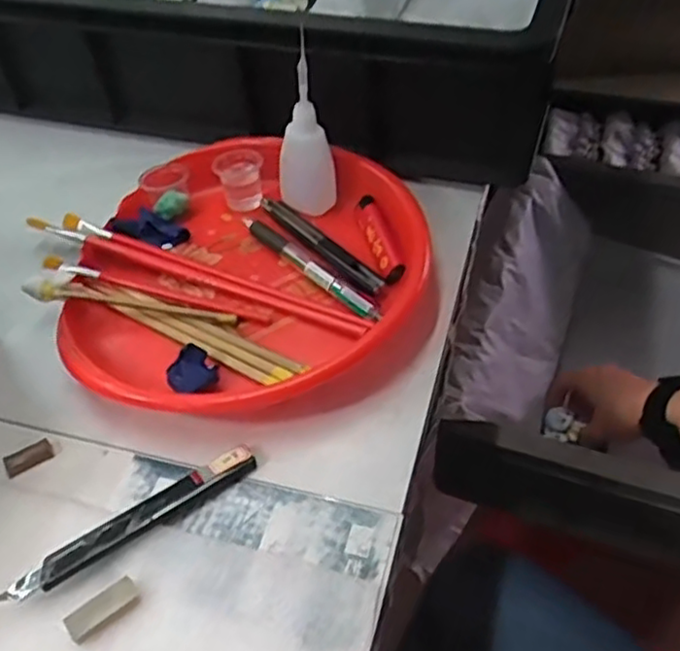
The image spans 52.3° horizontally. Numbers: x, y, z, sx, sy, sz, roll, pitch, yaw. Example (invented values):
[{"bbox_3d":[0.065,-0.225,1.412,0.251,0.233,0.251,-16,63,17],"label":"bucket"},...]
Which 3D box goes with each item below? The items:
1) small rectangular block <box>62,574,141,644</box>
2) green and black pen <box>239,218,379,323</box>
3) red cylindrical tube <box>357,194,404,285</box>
[{"bbox_3d":[-0.115,0.137,0.335,0.035,0.006,0.014,-36,57,-26],"label":"small rectangular block"},{"bbox_3d":[-0.022,-0.042,0.478,0.013,0.013,0.134,-36,55,-25],"label":"green and black pen"},{"bbox_3d":[0.028,-0.062,0.497,0.014,0.017,0.085,-12,49,-6],"label":"red cylindrical tube"}]

